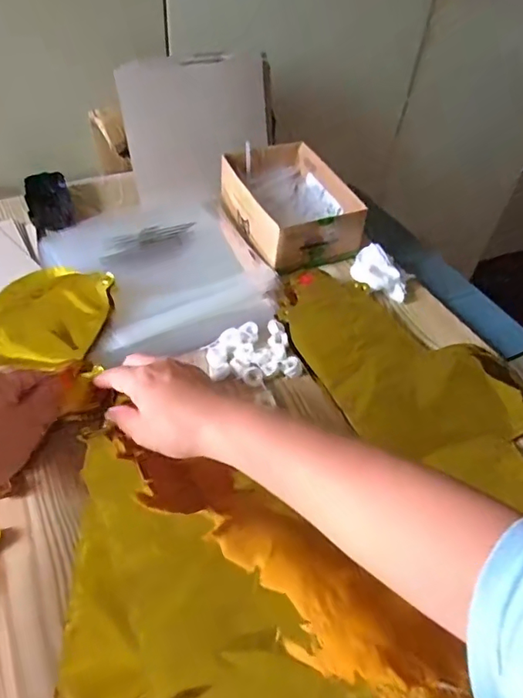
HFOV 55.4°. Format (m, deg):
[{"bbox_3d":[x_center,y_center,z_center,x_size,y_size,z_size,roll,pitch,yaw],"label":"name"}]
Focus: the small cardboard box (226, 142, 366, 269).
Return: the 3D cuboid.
[{"bbox_3d":[0.035,-0.190,0.638,0.124,0.050,0.190,-16,52,-18],"label":"small cardboard box"}]

